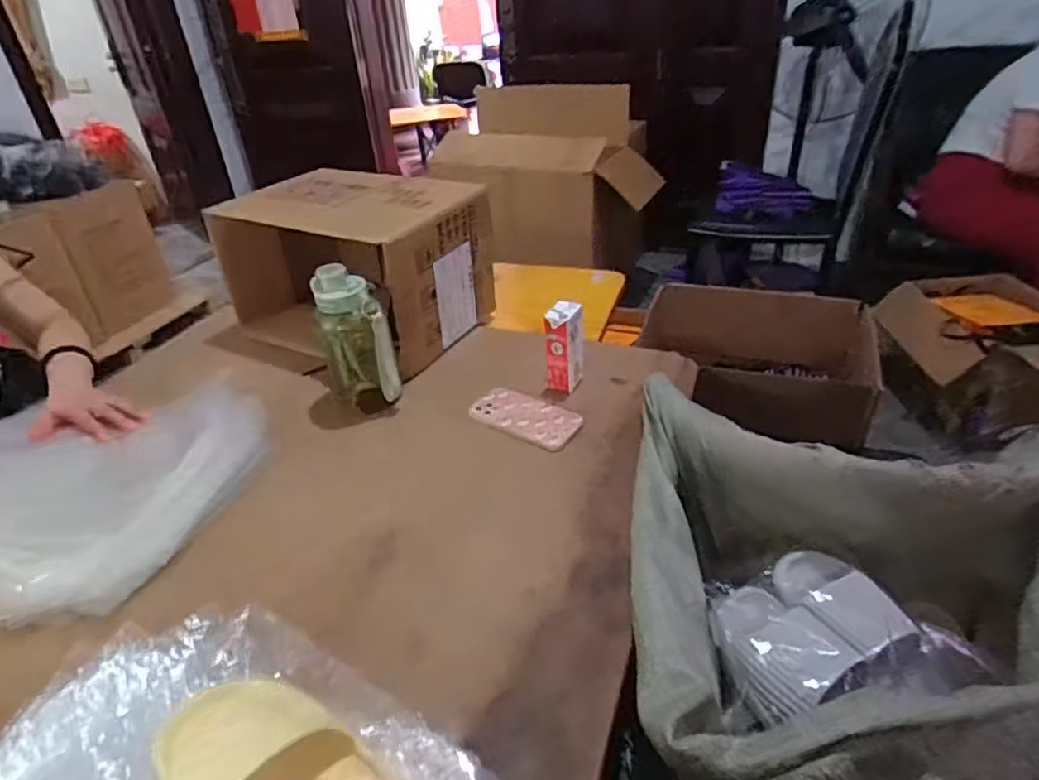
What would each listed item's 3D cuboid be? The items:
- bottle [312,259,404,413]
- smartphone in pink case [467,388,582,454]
[{"bbox_3d":[-0.239,-0.065,0.903,0.104,0.216,0.091,-17,35,-19],"label":"bottle"},{"bbox_3d":[0.008,0.037,0.897,0.169,0.012,0.082,17,49,28],"label":"smartphone in pink case"}]

